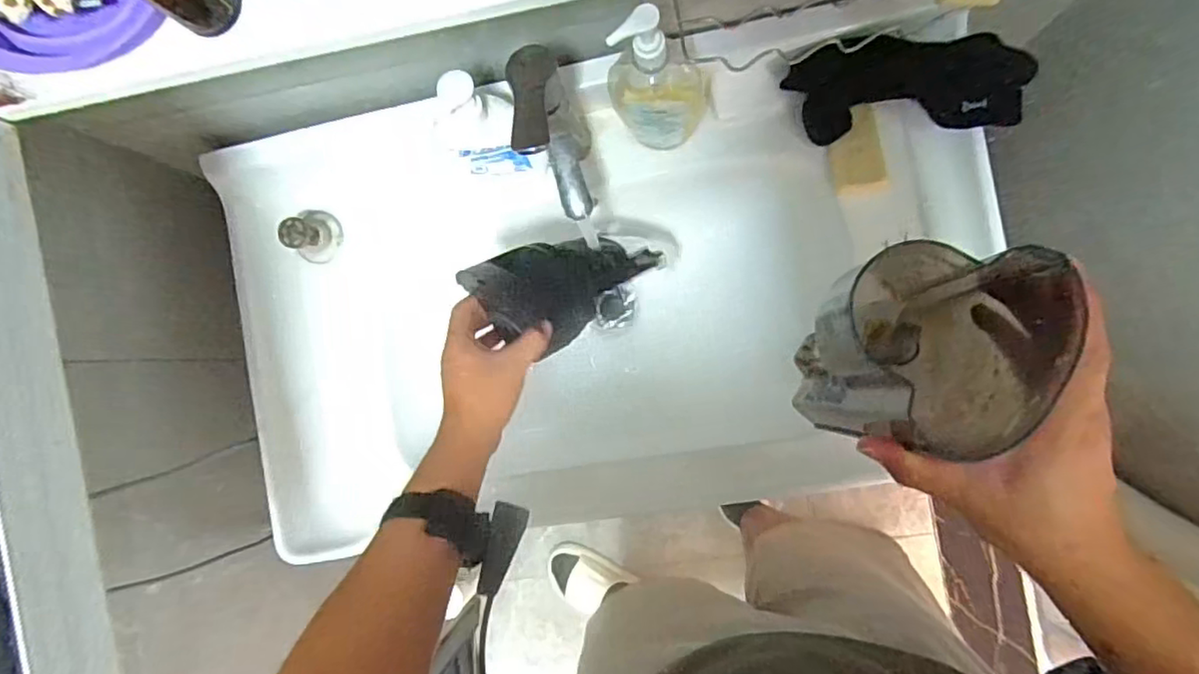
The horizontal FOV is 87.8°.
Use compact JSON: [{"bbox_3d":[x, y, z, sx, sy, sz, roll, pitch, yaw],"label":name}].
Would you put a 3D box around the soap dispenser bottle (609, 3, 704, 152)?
[{"bbox_3d":[0.057,-0.230,0.566,0.094,0.227,0.056,-18,87,8],"label":"soap dispenser bottle"}]

